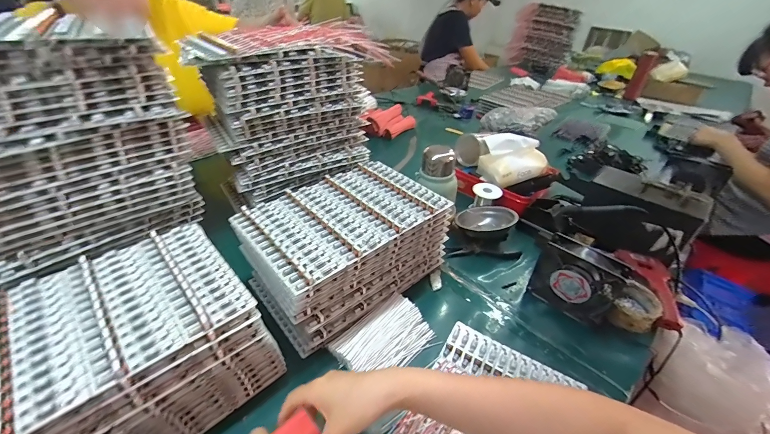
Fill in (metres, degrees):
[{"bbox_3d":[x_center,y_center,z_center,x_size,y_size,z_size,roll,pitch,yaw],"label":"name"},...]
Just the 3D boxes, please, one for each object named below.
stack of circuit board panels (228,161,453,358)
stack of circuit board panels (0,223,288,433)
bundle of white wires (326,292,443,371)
[{"bbox_3d":[-0.060,0.046,0.566,0.306,0.159,0.187,-27,46,-35],"label":"stack of circuit board panels"},{"bbox_3d":[-0.315,0.168,0.377,0.289,0.162,0.194,-28,47,-36],"label":"stack of circuit board panels"},{"bbox_3d":[-0.002,0.183,0.504,0.147,0.020,0.101,-22,44,-31],"label":"bundle of white wires"}]

